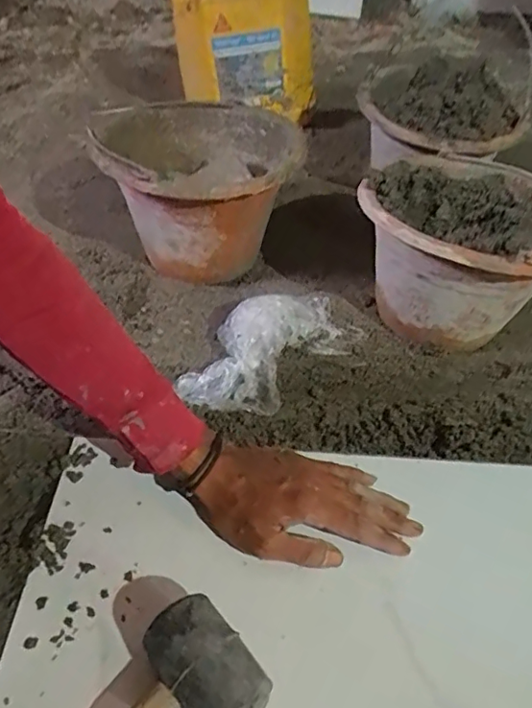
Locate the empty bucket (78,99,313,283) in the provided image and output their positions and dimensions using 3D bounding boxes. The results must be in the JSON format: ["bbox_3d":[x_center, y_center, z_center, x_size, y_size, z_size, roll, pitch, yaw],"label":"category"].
[{"bbox_3d":[-0.092,-0.217,0.731,0.236,0.174,0.270,-15,49,-17],"label":"empty bucket"}]

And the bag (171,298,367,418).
[{"bbox_3d":[0.010,-0.016,0.635,0.128,0.044,0.238,34,53,26],"label":"bag"}]

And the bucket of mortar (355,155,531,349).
[{"bbox_3d":[0.240,-0.117,0.667,0.237,0.166,0.235,2,46,-2],"label":"bucket of mortar"}]

